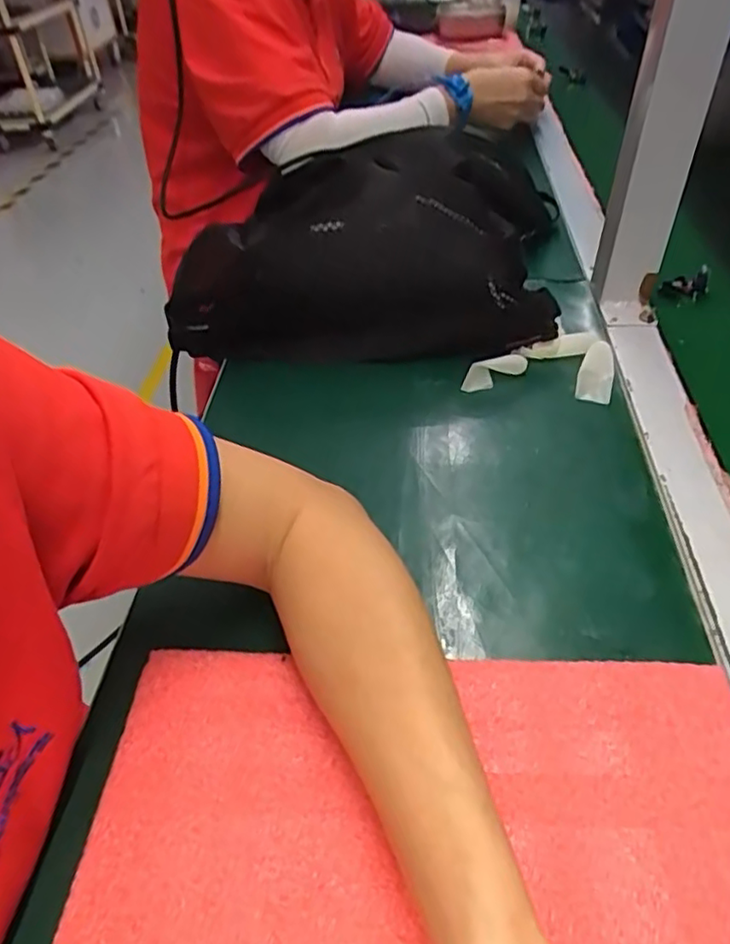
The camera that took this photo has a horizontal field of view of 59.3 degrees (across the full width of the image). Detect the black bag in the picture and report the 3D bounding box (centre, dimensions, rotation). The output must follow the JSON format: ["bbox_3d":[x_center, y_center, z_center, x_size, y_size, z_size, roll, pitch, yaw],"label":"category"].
[{"bbox_3d":[0.005,-0.202,0.541,0.288,0.113,0.240,5,45,8],"label":"black bag"}]

